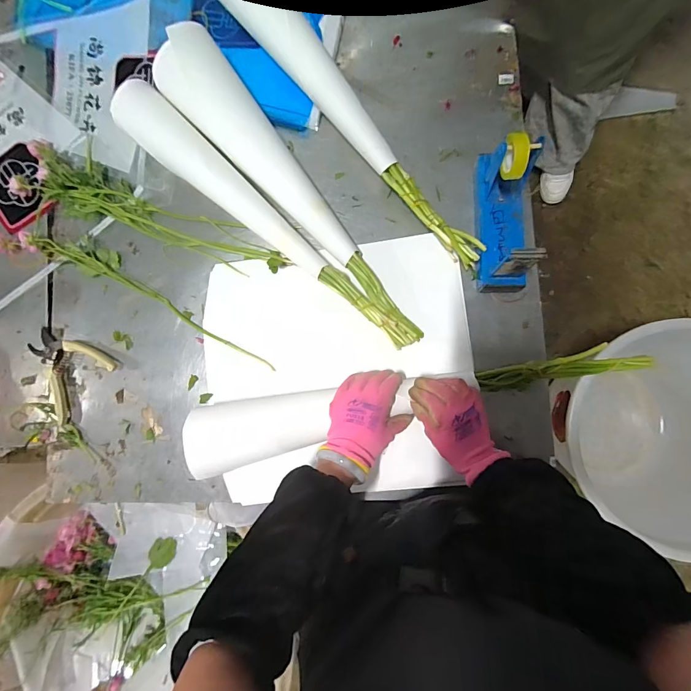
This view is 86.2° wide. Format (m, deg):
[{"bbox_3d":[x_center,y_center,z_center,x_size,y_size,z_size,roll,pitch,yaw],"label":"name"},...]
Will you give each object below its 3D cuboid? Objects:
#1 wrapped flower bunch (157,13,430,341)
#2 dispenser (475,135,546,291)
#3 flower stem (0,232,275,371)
[{"bbox_3d":[-0.065,-0.228,0.544,0.092,0.080,0.547,-42,84,2],"label":"wrapped flower bunch"},{"bbox_3d":[0.221,-0.180,0.502,0.062,0.120,0.198,-2,86,6],"label":"dispenser"},{"bbox_3d":[-0.331,-0.094,0.581,0.491,0.027,0.070,23,89,5],"label":"flower stem"}]

